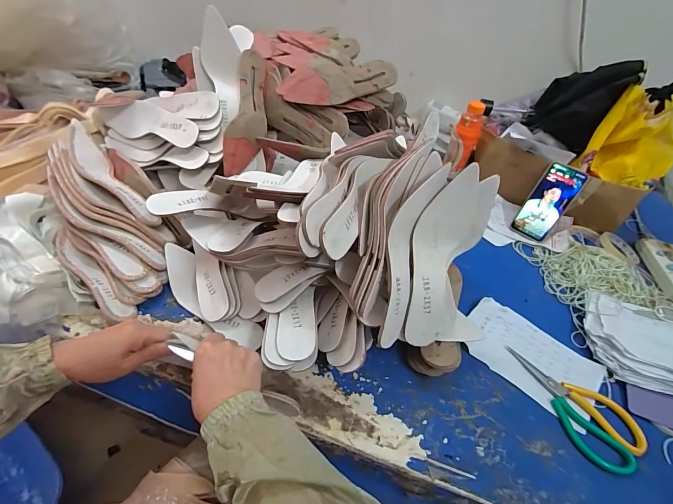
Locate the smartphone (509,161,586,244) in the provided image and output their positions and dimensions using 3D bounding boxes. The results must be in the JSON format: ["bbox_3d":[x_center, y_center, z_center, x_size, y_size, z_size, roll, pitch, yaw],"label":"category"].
[{"bbox_3d":[0.463,-0.109,0.721,0.076,0.163,0.015,35,20,25],"label":"smartphone"}]

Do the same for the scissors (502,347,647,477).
[{"bbox_3d":[0.348,0.210,0.478,0.104,0.010,0.184,-16,51,-20],"label":"scissors"}]

